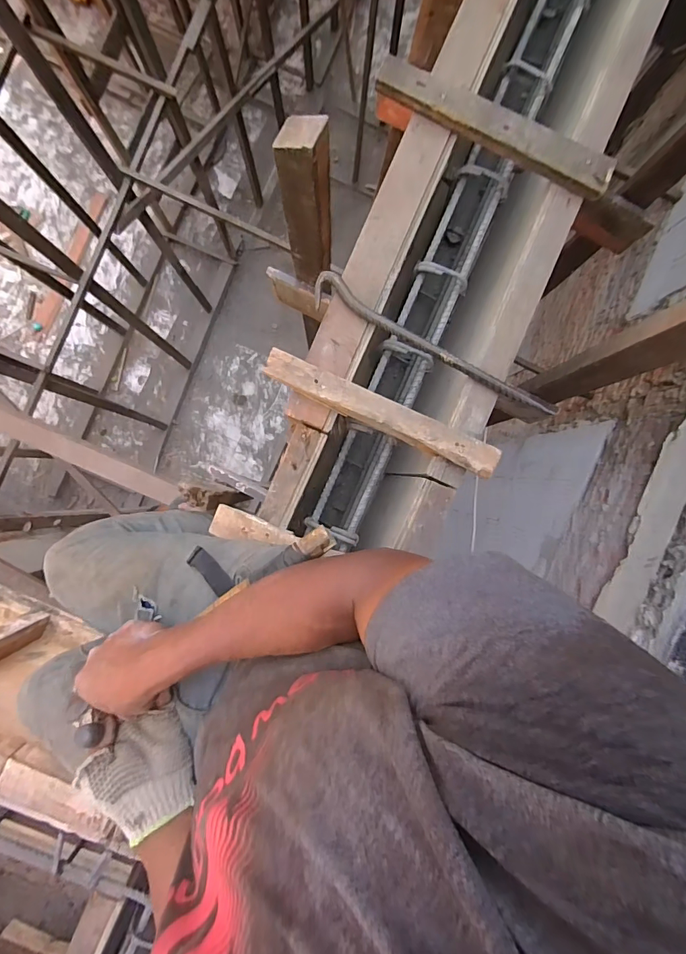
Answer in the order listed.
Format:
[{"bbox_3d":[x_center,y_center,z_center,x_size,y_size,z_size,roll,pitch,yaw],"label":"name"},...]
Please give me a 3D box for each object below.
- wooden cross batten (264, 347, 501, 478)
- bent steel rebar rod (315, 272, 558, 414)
[{"bbox_3d":[0.055,-0.089,0.598,0.345,0.022,0.041,25,90,-2],"label":"wooden cross batten"},{"bbox_3d":[0.131,-0.182,0.600,0.377,0.017,0.045,28,90,-2],"label":"bent steel rebar rod"}]

